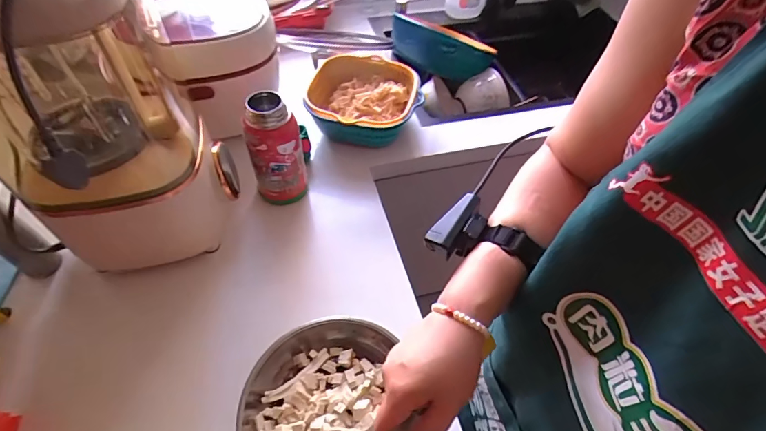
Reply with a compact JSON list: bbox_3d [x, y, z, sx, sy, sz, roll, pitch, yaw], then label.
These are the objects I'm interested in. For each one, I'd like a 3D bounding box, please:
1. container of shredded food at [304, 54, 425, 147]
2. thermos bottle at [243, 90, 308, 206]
[{"bbox_3d":[-0.037,-0.224,0.794,0.205,0.094,0.234,-4,54,-7],"label":"container of shredded food"},{"bbox_3d":[-0.165,-0.102,0.621,0.074,0.169,0.080,-4,54,-7],"label":"thermos bottle"}]

